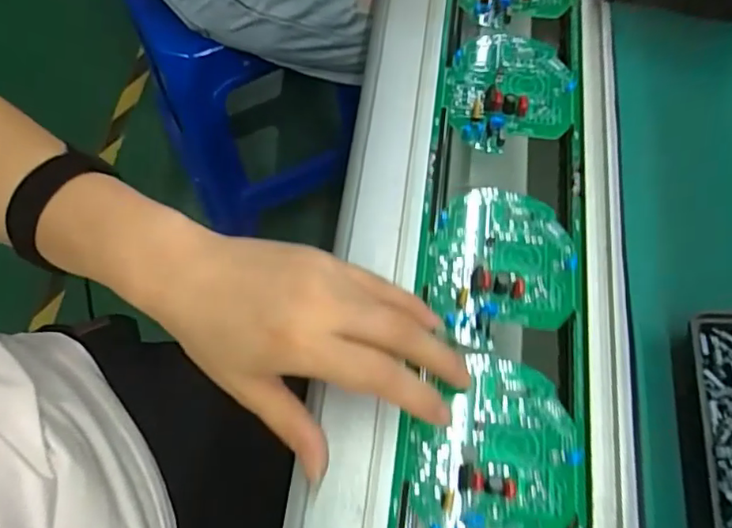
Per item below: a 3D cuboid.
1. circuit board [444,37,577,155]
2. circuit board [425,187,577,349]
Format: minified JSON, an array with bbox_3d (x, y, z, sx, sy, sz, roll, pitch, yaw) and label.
[{"bbox_3d":[0.097,-0.117,0.370,0.083,0.013,0.094,8,67,2],"label":"circuit board"},{"bbox_3d":[0.079,0.000,0.320,0.082,0.011,0.097,8,67,2],"label":"circuit board"}]

